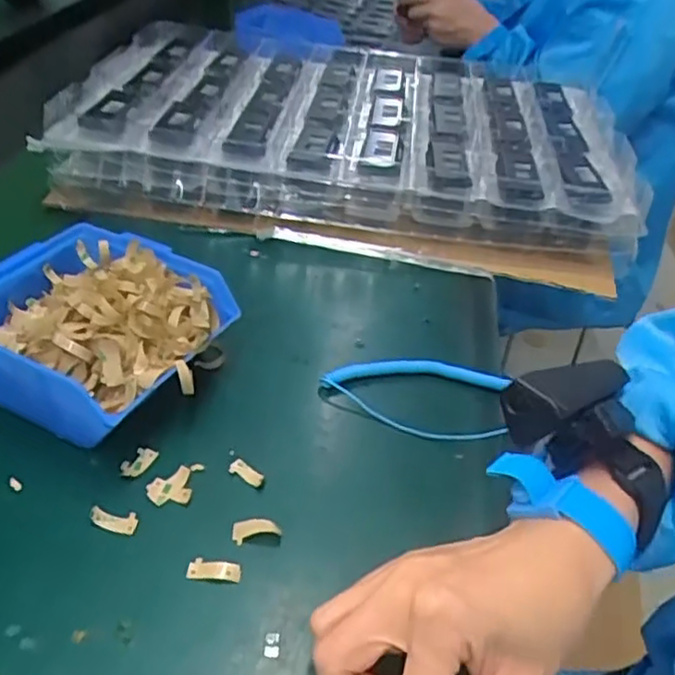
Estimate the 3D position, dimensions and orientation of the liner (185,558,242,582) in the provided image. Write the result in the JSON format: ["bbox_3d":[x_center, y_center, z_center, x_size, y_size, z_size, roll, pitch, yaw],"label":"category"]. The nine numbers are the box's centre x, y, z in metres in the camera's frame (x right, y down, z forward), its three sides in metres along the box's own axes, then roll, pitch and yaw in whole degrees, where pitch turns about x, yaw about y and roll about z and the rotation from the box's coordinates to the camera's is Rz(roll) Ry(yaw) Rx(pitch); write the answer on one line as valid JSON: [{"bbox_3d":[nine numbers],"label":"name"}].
[{"bbox_3d":[-0.061,0.115,0.327,0.026,0.006,0.011,10,39,4],"label":"liner"}]

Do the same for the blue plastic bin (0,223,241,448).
[{"bbox_3d":[-0.152,-0.003,0.411,0.139,0.069,0.124,21,41,17],"label":"blue plastic bin"}]

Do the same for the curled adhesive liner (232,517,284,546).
[{"bbox_3d":[-0.042,0.100,0.347,0.025,0.004,0.015,-7,38,5],"label":"curled adhesive liner"}]

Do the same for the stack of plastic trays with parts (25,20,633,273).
[{"bbox_3d":[0.012,-0.211,0.689,0.511,0.084,0.326,7,39,1],"label":"stack of plastic trays with parts"}]

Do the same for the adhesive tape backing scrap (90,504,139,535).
[{"bbox_3d":[-0.116,0.094,0.345,0.025,0.004,0.012,13,39,7],"label":"adhesive tape backing scrap"}]

